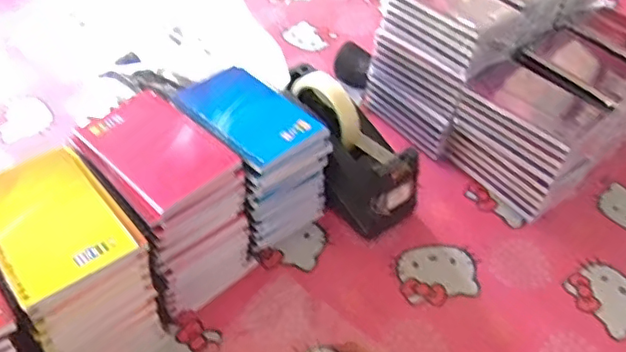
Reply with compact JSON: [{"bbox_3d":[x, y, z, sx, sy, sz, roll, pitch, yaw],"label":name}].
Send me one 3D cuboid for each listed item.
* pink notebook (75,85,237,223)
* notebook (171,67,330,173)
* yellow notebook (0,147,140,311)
[{"bbox_3d":[-0.137,-0.024,0.487,0.089,0.013,0.128,-33,56,-31],"label":"pink notebook"},{"bbox_3d":[-0.063,-0.059,0.536,0.090,0.012,0.132,-30,54,-30],"label":"notebook"},{"bbox_3d":[-0.197,0.031,0.421,0.081,0.007,0.126,-29,53,-29],"label":"yellow notebook"}]

